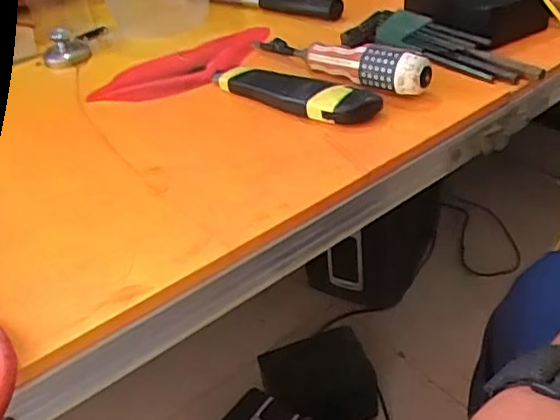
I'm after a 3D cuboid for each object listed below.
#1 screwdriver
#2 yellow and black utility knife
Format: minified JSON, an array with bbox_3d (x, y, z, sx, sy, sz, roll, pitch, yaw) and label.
[{"bbox_3d":[0.046,-0.126,0.490,0.032,0.031,0.178,-34,40,-29],"label":"screwdriver"},{"bbox_3d":[0.006,-0.094,0.463,0.148,0.024,0.030,23,47,33],"label":"yellow and black utility knife"}]

